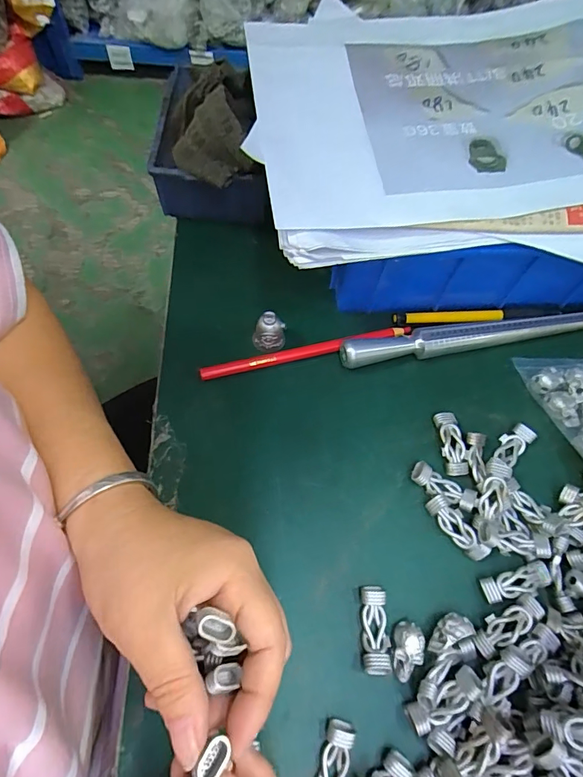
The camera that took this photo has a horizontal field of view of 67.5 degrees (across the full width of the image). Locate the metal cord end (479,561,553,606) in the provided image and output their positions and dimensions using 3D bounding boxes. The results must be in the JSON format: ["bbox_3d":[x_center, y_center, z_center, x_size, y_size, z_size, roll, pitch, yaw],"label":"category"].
[{"bbox_3d":[0.142,0.122,0.275,0.044,0.007,0.015,-12,66,-9],"label":"metal cord end"}]

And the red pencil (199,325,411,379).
[{"bbox_3d":[0.013,-0.028,0.338,0.165,0.010,0.005,-13,24,-8],"label":"red pencil"}]

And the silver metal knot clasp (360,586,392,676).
[{"bbox_3d":[0.050,0.144,0.261,0.016,0.011,0.045,4,65,-2],"label":"silver metal knot clasp"}]

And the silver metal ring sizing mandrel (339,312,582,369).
[{"bbox_3d":[0.151,-0.042,0.346,0.232,0.021,0.018,-9,66,-8],"label":"silver metal ring sizing mandrel"}]

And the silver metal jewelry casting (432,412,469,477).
[{"bbox_3d":[0.114,0.039,0.311,0.016,0.008,0.046,-4,65,-5],"label":"silver metal jewelry casting"}]

